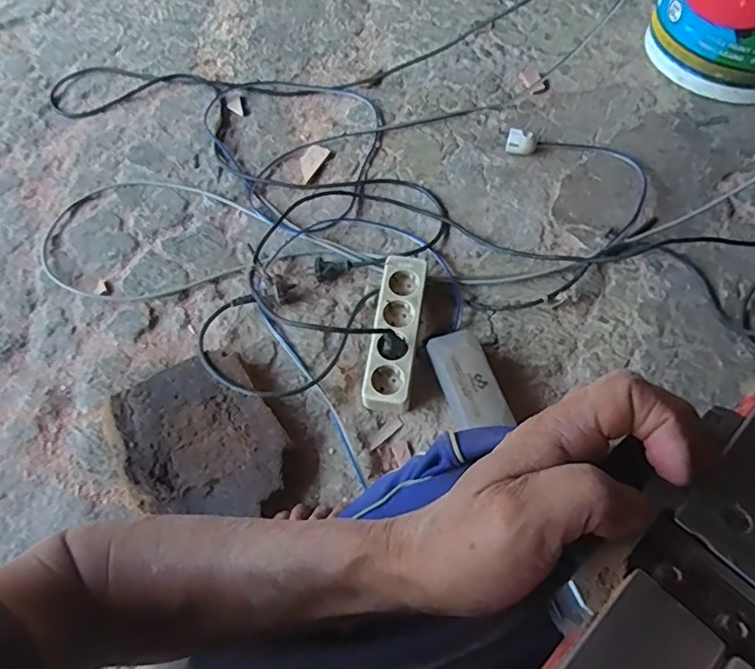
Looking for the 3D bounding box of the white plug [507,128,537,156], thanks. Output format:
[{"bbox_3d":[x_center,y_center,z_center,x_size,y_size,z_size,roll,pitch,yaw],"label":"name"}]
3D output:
[{"bbox_3d":[0.221,-0.293,0.895,0.043,0.035,0.024,17,63,11],"label":"white plug"}]

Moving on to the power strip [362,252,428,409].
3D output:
[{"bbox_3d":[0.024,-0.003,0.740,0.060,0.050,0.204,7,62,6],"label":"power strip"}]

